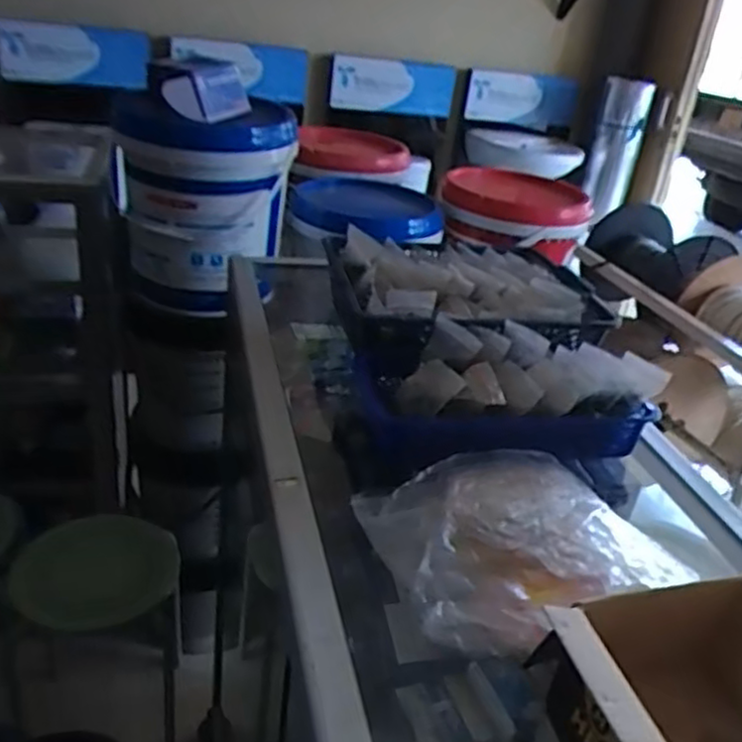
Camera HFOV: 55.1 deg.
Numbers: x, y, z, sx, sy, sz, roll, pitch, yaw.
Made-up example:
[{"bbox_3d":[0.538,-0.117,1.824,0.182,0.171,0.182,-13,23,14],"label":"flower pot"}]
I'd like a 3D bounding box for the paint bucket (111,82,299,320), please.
[{"bbox_3d":[-0.311,-0.308,1.326,0.287,0.348,0.273,-1,29,-16],"label":"paint bucket"}]

